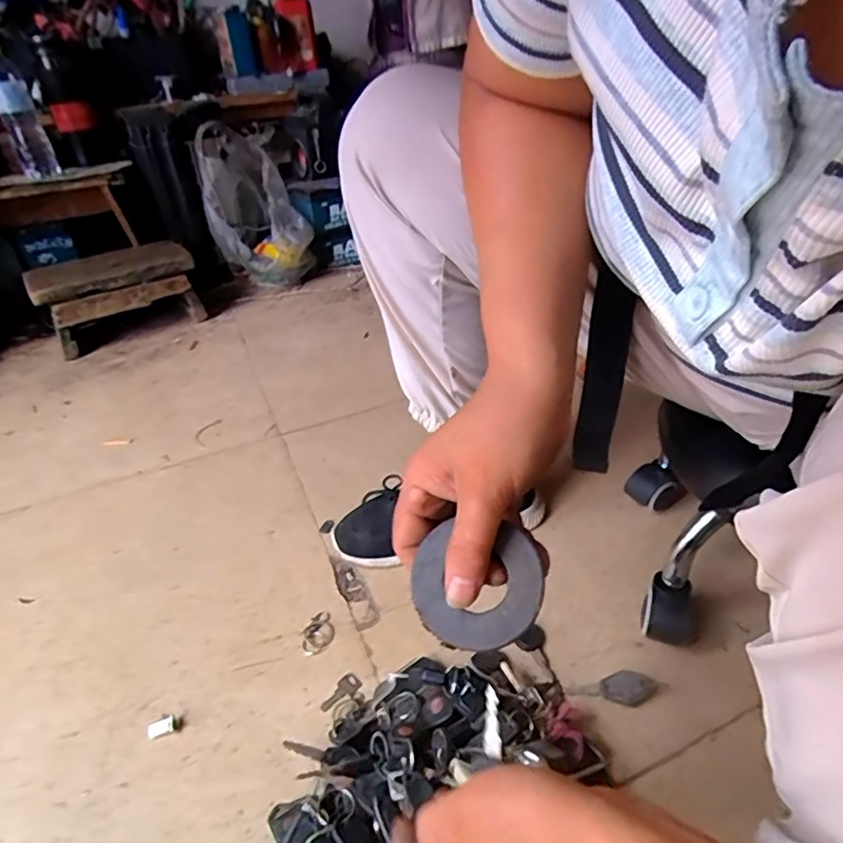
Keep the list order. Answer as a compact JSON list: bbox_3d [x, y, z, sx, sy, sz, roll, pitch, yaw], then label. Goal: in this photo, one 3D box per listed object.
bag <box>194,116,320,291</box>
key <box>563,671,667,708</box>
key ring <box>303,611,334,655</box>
[{"bbox_3d":[-0.388,-0.495,1.335,0.219,0.320,0.277,-14,38,-14],"label":"bag"},{"bbox_3d":[0.174,0.237,0.501,0.088,0.017,0.026,1,37,6],"label":"key"},{"bbox_3d":[-0.104,0.213,0.571,0.030,0.005,0.049,-3,36,0],"label":"key ring"}]

